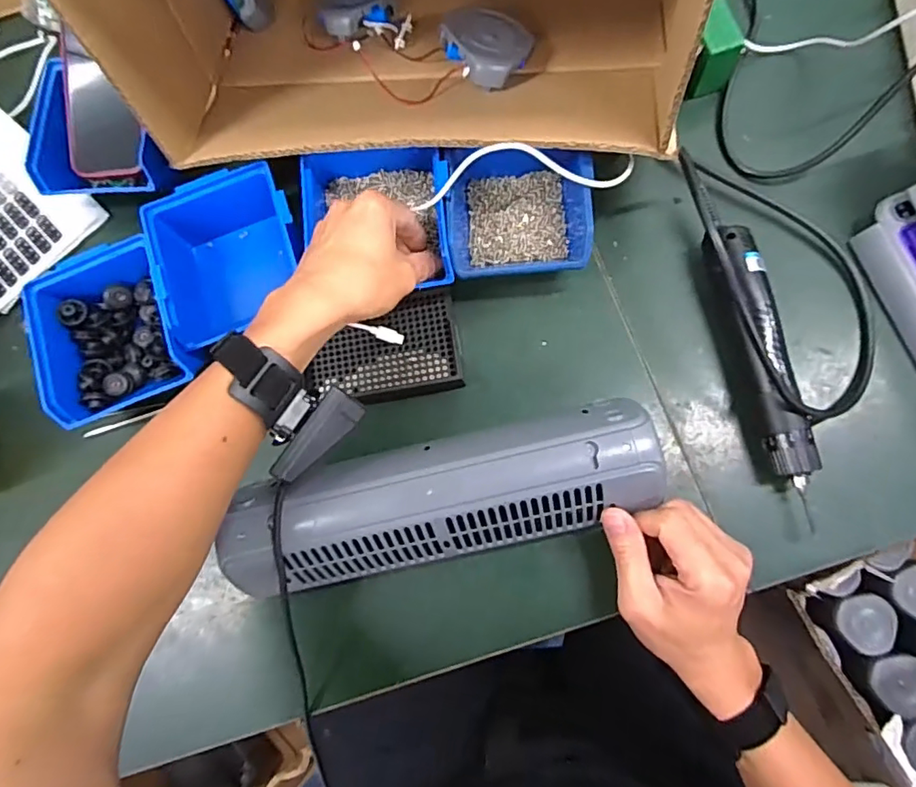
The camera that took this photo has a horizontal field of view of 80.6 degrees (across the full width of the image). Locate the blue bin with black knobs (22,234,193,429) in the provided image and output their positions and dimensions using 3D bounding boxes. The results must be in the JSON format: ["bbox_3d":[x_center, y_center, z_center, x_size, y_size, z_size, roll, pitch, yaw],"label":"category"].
[{"bbox_3d":[-0.293,-0.055,0.470,0.114,0.065,0.143,-23,76,2],"label":"blue bin with black knobs"}]

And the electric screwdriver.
[{"bbox_3d":[0.236,-0.018,0.412,0.044,0.042,0.231,-15,76,4],"label":"electric screwdriver"}]

